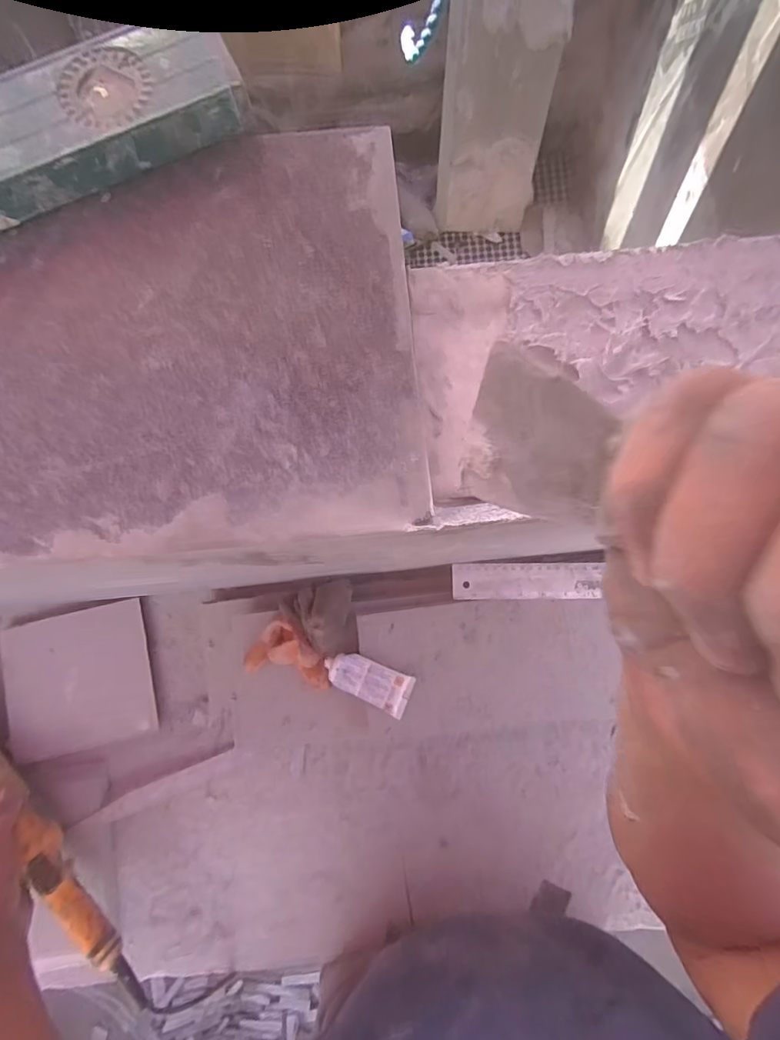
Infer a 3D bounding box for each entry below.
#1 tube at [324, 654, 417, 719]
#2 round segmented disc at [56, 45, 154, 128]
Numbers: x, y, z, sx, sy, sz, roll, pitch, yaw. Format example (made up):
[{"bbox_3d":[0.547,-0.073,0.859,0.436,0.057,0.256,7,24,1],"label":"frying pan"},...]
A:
[{"bbox_3d":[-0.024,0.172,0.523,0.095,0.013,0.042,24,82,3],"label":"tube"},{"bbox_3d":[-0.140,-0.213,0.239,0.043,0.004,0.046,-24,82,-5],"label":"round segmented disc"}]

